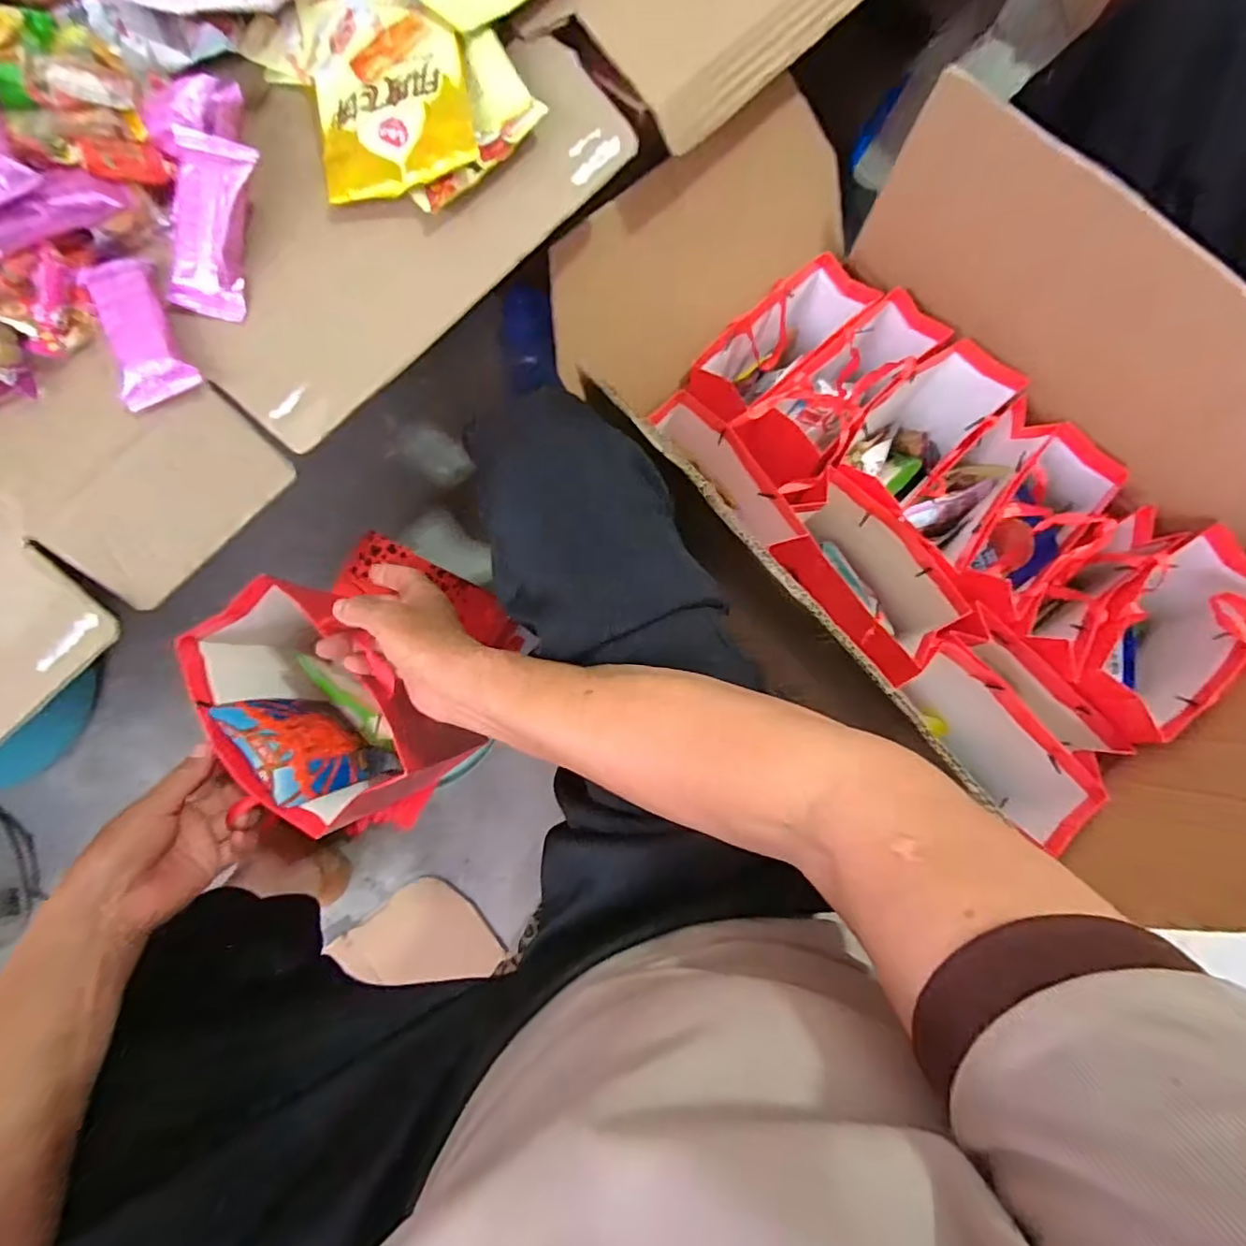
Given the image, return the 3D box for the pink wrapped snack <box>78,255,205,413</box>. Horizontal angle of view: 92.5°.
[{"bbox_3d":[-0.302,-0.181,0.371,0.042,0.020,0.093,-25,81,-4],"label":"pink wrapped snack"}]

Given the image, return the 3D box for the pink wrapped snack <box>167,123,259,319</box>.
[{"bbox_3d":[-0.256,-0.245,0.370,0.041,0.018,0.100,11,102,3],"label":"pink wrapped snack"}]

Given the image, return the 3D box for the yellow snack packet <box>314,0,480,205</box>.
[{"bbox_3d":[-0.148,-0.340,0.382,0.096,0.030,0.125,-8,80,-1],"label":"yellow snack packet"}]

